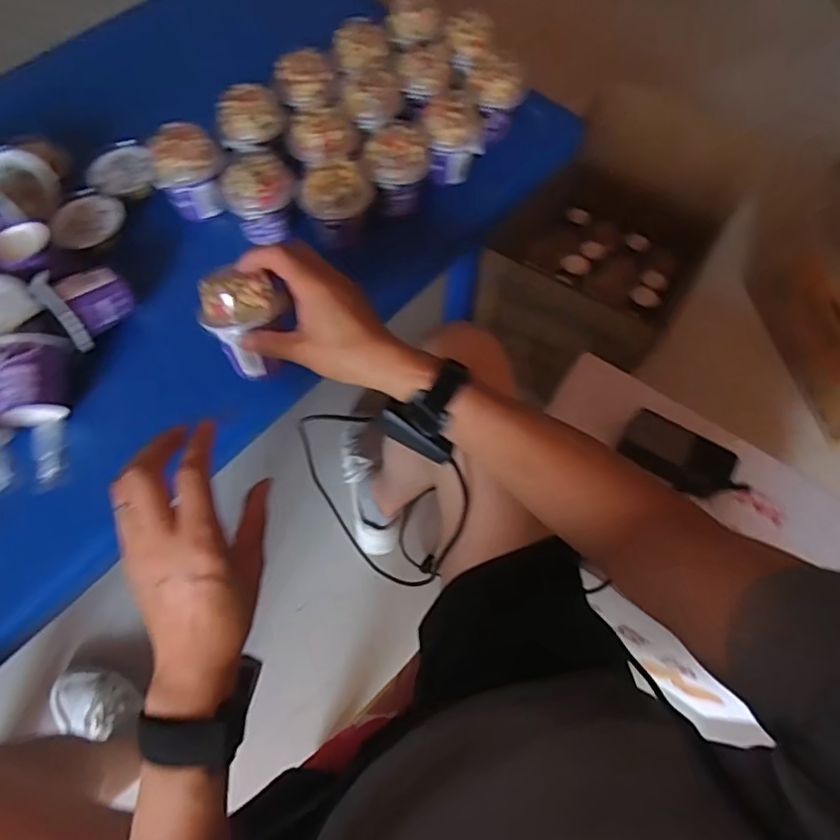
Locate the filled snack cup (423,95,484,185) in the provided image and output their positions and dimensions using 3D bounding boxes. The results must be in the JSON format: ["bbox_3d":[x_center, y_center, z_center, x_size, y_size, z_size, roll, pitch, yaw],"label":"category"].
[{"bbox_3d":[0.035,-0.295,0.587,0.059,0.063,0.055,0,65,-1],"label":"filled snack cup"}]

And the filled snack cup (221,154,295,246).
[{"bbox_3d":[-0.157,-0.218,0.550,0.068,0.067,0.058,-18,67,-9],"label":"filled snack cup"}]

